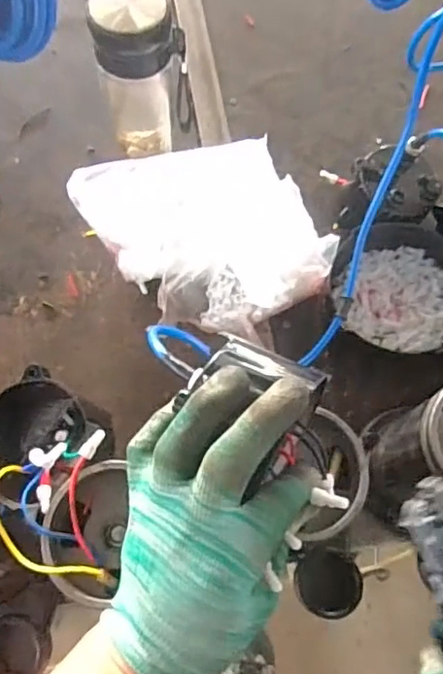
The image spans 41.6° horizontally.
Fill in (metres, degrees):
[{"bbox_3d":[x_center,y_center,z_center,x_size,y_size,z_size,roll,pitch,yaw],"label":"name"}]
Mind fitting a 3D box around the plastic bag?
[{"bbox_3d":[-0.012,-0.102,0.616,0.221,0.058,0.226,-23,72,-9],"label":"plastic bag"}]

